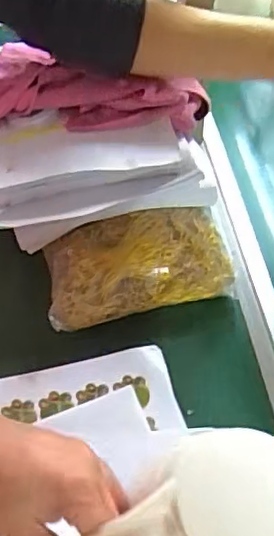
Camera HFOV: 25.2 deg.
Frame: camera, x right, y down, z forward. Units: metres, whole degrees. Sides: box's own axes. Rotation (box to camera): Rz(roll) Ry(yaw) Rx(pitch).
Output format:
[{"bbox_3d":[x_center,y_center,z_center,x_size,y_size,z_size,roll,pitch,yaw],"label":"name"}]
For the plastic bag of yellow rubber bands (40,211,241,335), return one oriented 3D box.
[{"bbox_3d":[0.001,-0.002,0.602,0.184,0.066,0.078,-13,58,-6],"label":"plastic bag of yellow rubber bands"}]

